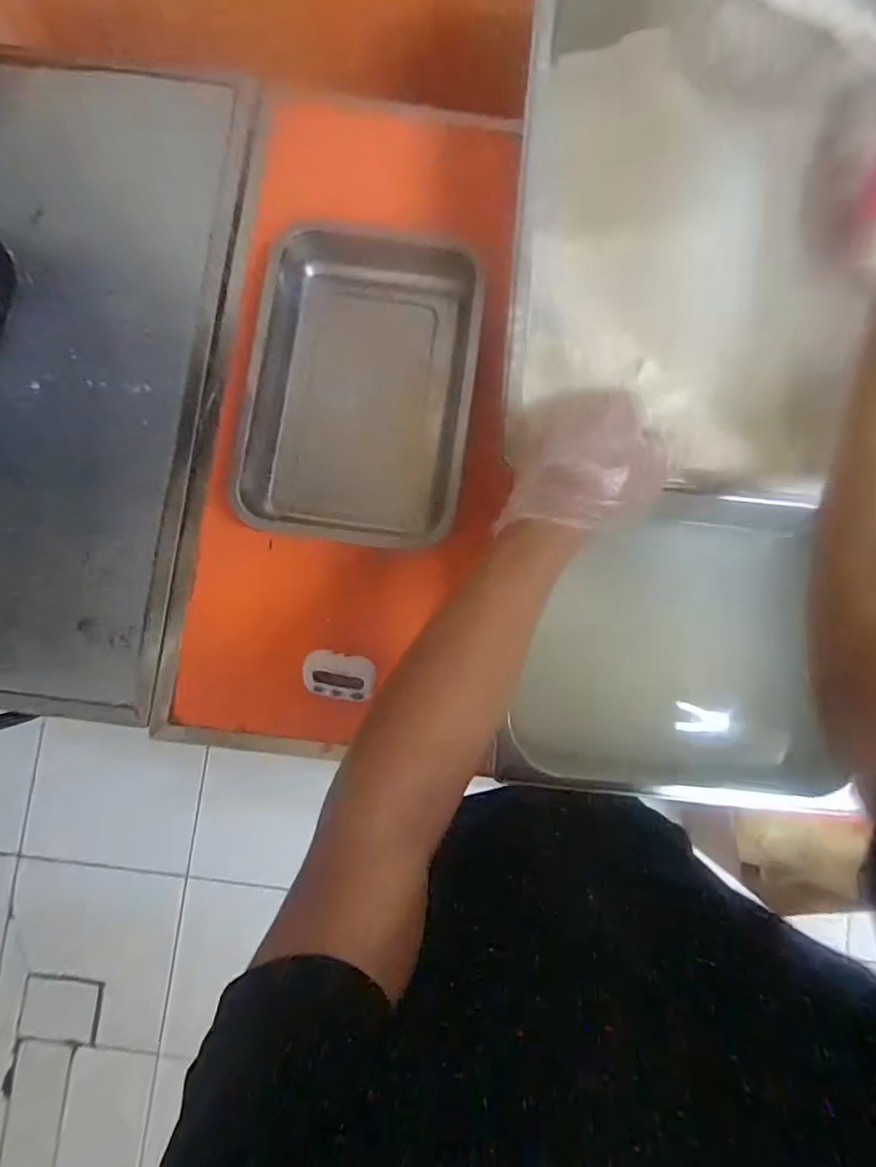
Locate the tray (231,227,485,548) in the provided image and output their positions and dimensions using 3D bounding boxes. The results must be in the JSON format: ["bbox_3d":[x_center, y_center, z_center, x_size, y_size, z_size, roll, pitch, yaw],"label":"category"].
[{"bbox_3d":[-0.074,-0.201,0.565,0.214,0.053,0.310,7,84,-1],"label":"tray"}]

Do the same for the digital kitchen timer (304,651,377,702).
[{"bbox_3d":[-0.093,0.089,0.541,0.070,0.061,0.048,11,84,0],"label":"digital kitchen timer"}]

